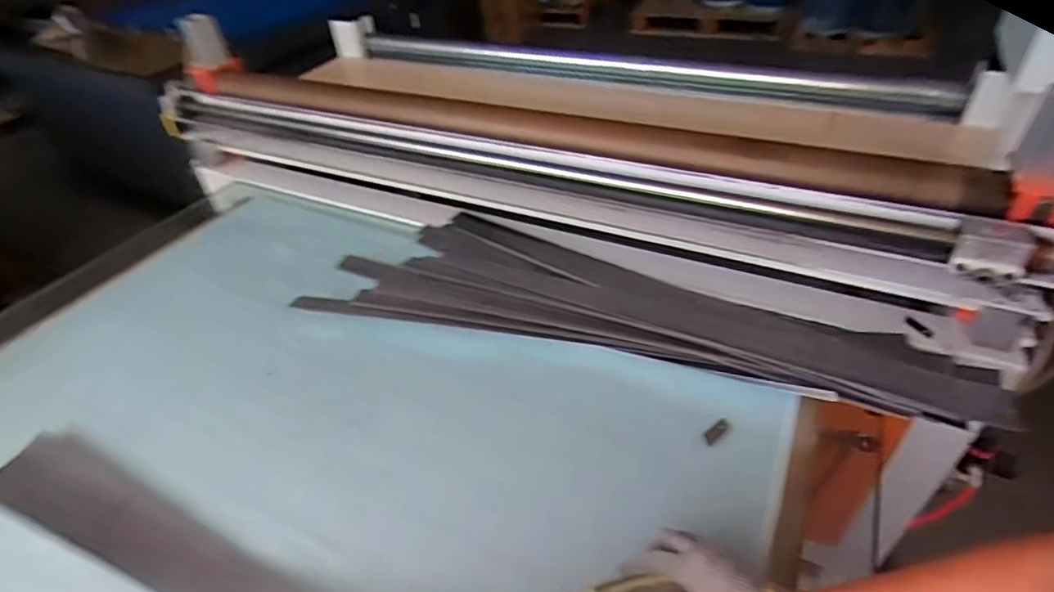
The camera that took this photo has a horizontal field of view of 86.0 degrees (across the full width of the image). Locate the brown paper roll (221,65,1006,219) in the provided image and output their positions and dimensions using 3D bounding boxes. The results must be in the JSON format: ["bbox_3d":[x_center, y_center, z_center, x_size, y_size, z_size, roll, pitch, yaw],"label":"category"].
[{"bbox_3d":[-0.023,-0.326,1.048,1.475,0.071,0.081,15,46,23],"label":"brown paper roll"}]

